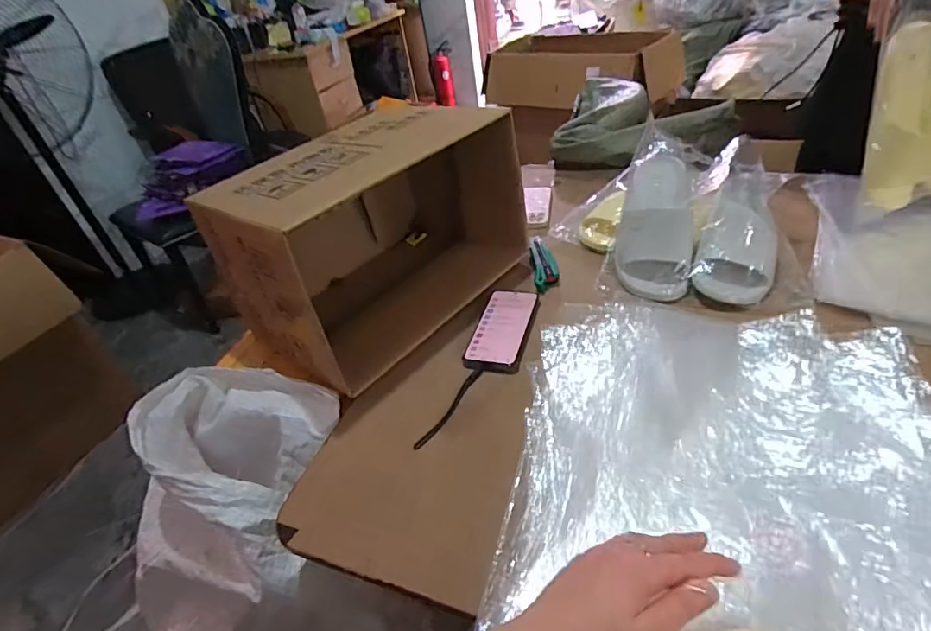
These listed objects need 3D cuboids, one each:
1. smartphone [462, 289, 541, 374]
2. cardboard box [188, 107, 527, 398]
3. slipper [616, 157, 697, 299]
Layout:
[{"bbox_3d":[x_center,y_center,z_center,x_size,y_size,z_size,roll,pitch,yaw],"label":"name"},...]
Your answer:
[{"bbox_3d":[0.054,0.019,0.720,0.079,0.017,0.168,1,40,21],"label":"smartphone"},{"bbox_3d":[-0.141,-0.139,0.765,0.269,0.251,0.406,23,49,36],"label":"cardboard box"},{"bbox_3d":[0.299,-0.162,0.779,0.110,0.068,0.273,6,60,17],"label":"slipper"}]

